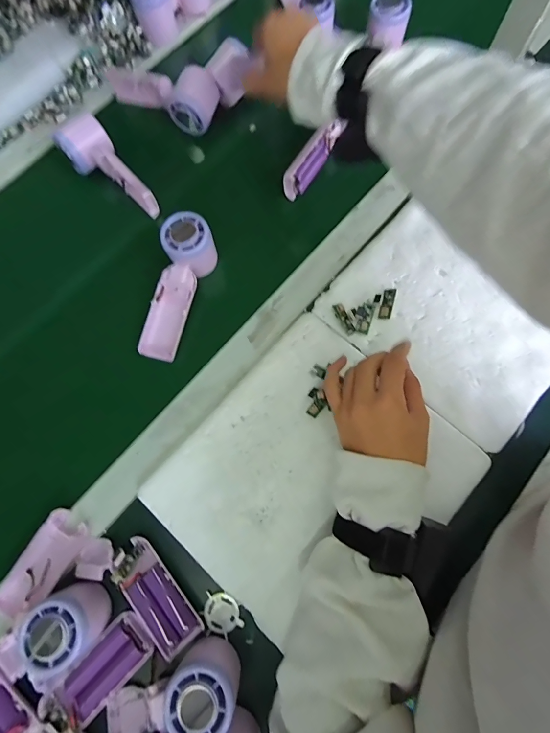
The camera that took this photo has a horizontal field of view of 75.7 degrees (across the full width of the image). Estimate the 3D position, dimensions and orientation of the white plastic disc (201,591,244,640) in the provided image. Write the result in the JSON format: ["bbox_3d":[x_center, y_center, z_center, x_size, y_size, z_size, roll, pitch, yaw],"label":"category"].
[{"bbox_3d":[-0.052,0.238,0.341,0.033,0.005,0.038,-26,73,-7],"label":"white plastic disc"}]

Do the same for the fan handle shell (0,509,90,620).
[{"bbox_3d":[-0.231,0.195,0.345,0.046,0.028,0.100,29,75,11],"label":"fan handle shell"}]

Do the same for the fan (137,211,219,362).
[{"bbox_3d":[-0.116,-0.092,0.420,0.054,0.042,0.168,18,91,6],"label":"fan"}]

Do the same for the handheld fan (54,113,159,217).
[{"bbox_3d":[-0.217,-0.250,0.459,0.059,0.051,0.147,-35,74,-10],"label":"handheld fan"}]

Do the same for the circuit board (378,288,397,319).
[{"bbox_3d":[0.130,-0.073,0.408,0.014,0.007,0.038,14,73,6],"label":"circuit board"}]

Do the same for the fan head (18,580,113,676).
[{"bbox_3d":[-0.185,0.230,0.314,0.054,0.049,0.056,-38,77,-8],"label":"fan head"}]

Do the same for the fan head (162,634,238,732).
[{"bbox_3d":[-0.060,0.273,0.301,0.054,0.053,0.053,0,72,1],"label":"fan head"}]

